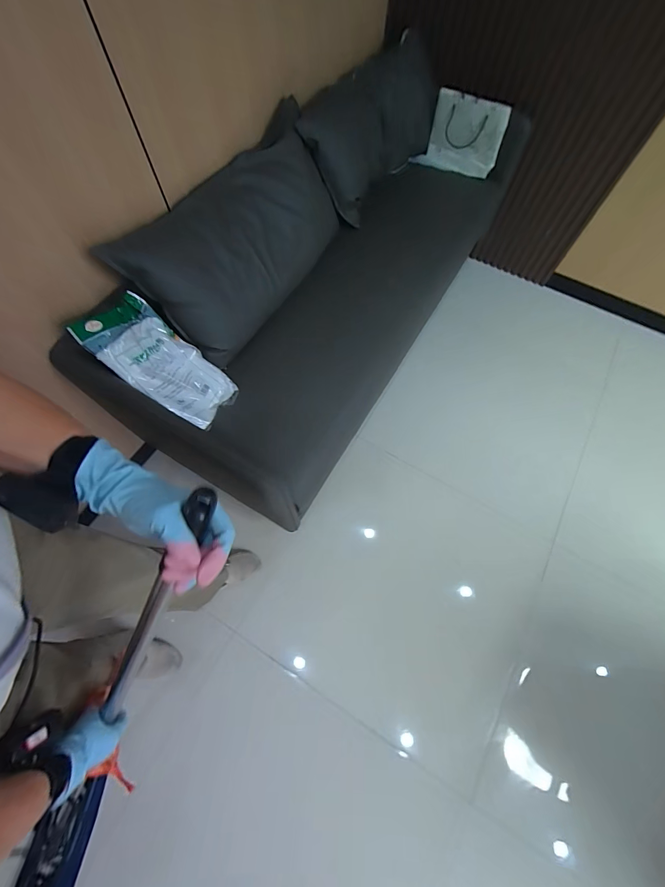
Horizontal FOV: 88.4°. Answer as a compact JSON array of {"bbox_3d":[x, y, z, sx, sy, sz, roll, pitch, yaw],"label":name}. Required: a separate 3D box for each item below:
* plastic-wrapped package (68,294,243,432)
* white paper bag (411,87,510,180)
[{"bbox_3d":[-0.411,-0.194,0.840,0.359,0.048,0.175,39,64,-30],"label":"plastic-wrapped package"},{"bbox_3d":[0.492,-1.192,1.324,0.314,0.201,0.087,30,69,12],"label":"white paper bag"}]

